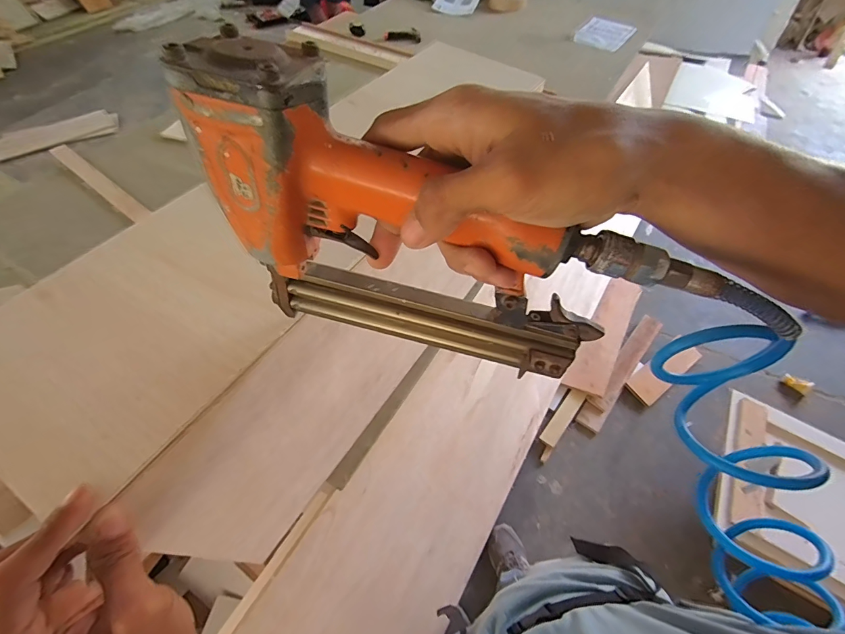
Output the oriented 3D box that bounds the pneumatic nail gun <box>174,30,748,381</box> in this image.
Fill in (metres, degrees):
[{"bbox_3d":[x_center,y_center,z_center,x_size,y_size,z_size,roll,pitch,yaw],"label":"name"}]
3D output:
[{"bbox_3d":[0.019,-0.044,0.222,0.243,0.161,0.057,13,60,7],"label":"pneumatic nail gun"}]

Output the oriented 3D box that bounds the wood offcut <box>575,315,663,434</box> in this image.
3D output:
[{"bbox_3d":[0.823,0.213,1.605,0.091,0.033,0.610,36,65,19],"label":"wood offcut"}]

